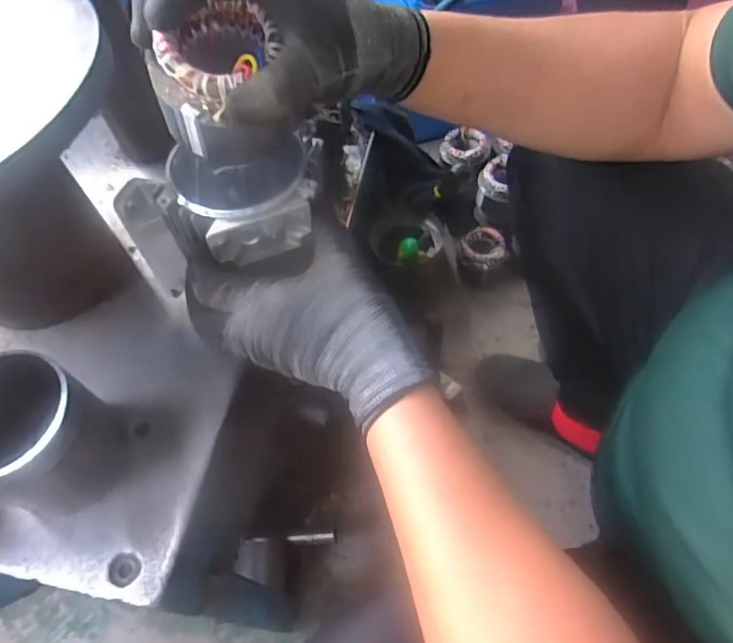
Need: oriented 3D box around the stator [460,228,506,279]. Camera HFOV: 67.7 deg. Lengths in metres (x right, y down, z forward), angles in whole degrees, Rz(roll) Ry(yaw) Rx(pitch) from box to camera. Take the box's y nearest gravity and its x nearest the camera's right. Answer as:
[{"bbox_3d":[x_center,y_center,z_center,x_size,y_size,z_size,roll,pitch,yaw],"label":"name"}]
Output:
[{"bbox_3d":[0.212,-0.134,0.977,0.072,0.033,0.080,-14,58,-4],"label":"stator"}]

